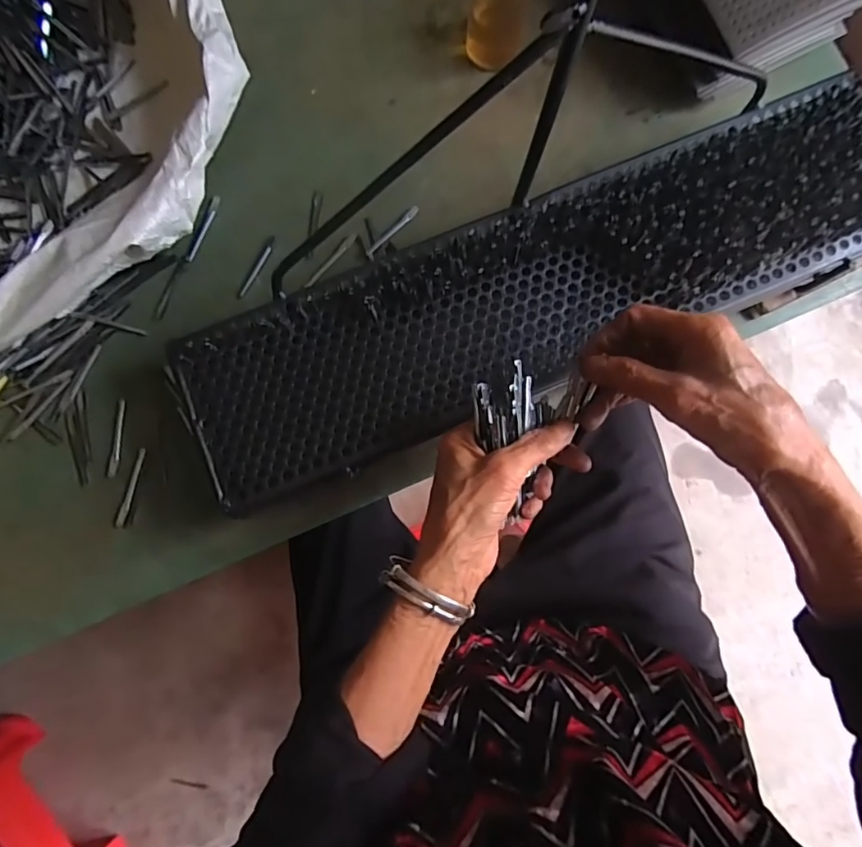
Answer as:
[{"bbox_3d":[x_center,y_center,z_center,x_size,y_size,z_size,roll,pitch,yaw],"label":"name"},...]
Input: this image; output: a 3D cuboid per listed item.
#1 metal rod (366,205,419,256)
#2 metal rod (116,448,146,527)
[{"bbox_3d":[-0.035,-0.178,0.472,0.009,0.004,0.066,43,84,4],"label":"metal rod"},{"bbox_3d":[-0.262,0.055,0.445,0.007,0.004,0.068,12,83,0],"label":"metal rod"}]

